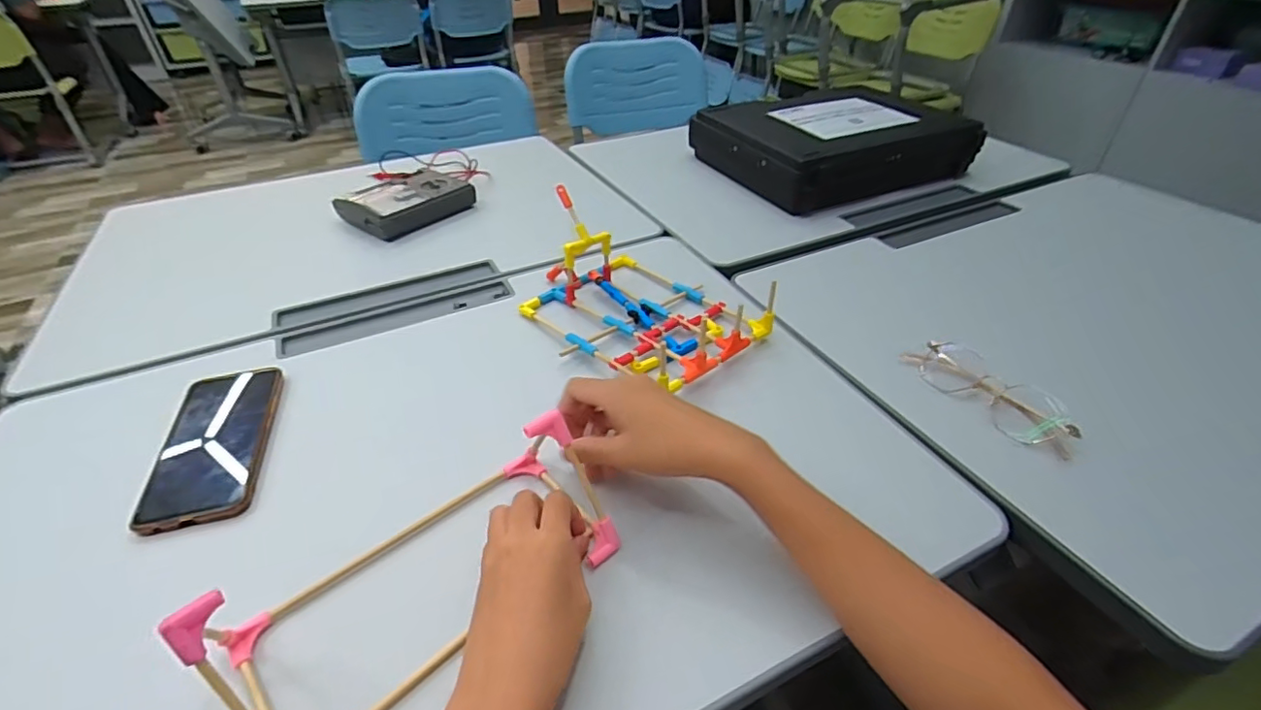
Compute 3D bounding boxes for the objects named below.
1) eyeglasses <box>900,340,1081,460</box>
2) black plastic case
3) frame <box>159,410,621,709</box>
[{"bbox_3d":[0.323,0.032,0.510,0.057,0.033,0.144,-19,42,-21],"label":"eyeglasses"},{"bbox_3d":[0.318,-0.341,0.922,0.351,0.091,0.276,-17,41,-19],"label":"black plastic case"},{"bbox_3d":[-0.127,0.116,0.344,0.224,0.107,0.110,-24,44,-32],"label":"frame"}]

